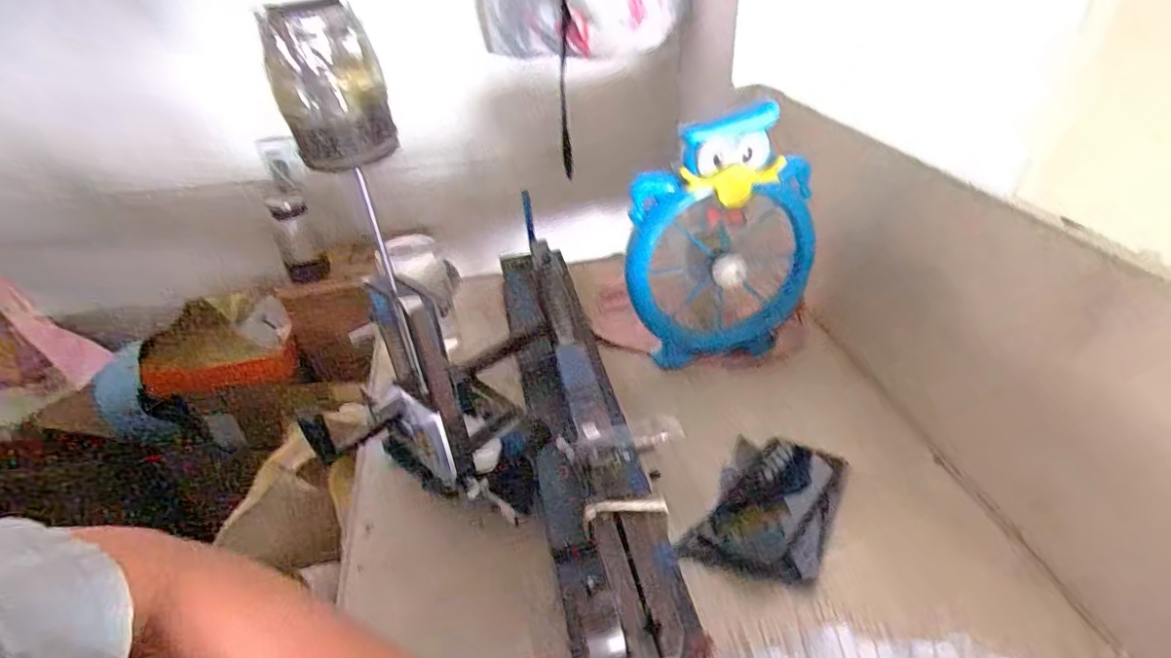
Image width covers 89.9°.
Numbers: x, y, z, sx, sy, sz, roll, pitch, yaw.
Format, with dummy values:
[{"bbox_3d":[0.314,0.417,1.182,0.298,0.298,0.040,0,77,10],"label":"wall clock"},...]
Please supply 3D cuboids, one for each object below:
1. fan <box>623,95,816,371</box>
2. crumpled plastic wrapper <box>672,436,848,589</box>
[{"bbox_3d":[0.161,-0.105,0.710,0.220,0.288,0.101,-4,36,0],"label":"fan"},{"bbox_3d":[0.177,0.165,0.562,0.115,0.046,0.159,16,40,25],"label":"crumpled plastic wrapper"}]

